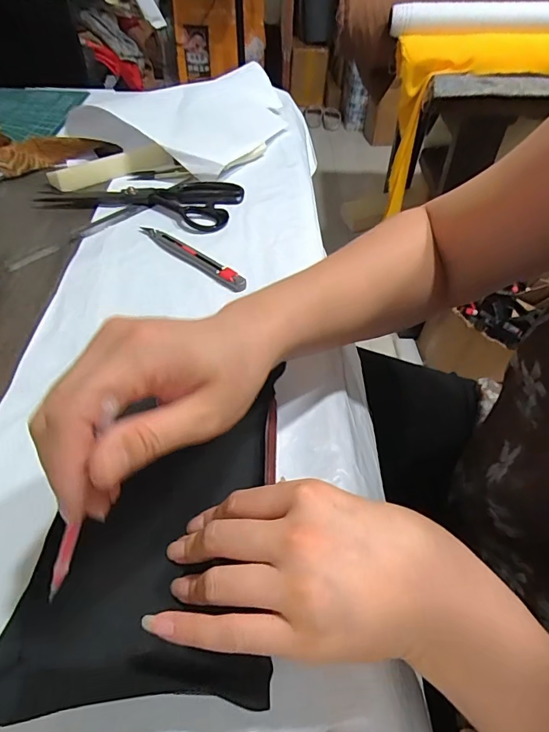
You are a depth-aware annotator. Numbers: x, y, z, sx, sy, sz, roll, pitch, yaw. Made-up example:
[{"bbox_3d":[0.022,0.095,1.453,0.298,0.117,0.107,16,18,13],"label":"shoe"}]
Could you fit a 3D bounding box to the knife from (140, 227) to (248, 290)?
[{"bbox_3d":[-0.090,-0.118,0.474,0.154,0.009,0.018,32,56,24],"label":"knife"}]

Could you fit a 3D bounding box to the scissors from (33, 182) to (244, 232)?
[{"bbox_3d":[-0.166,-0.205,0.543,0.242,0.011,0.096,6,50,4],"label":"scissors"}]

